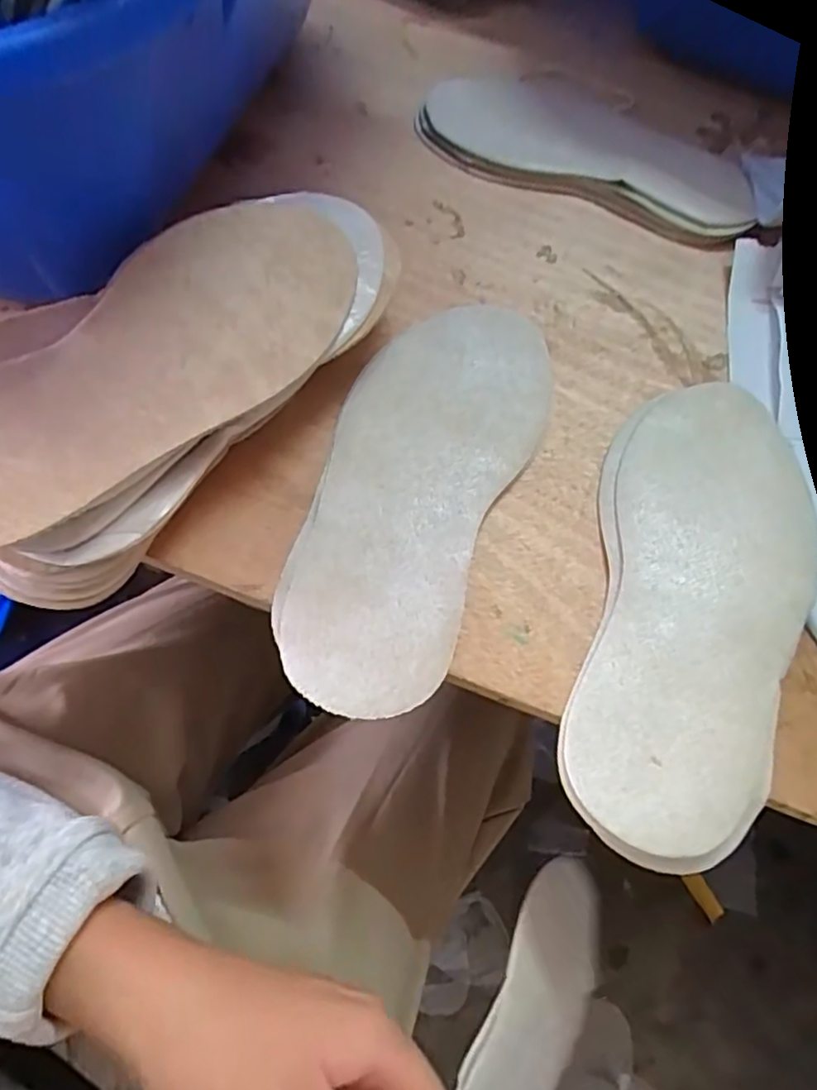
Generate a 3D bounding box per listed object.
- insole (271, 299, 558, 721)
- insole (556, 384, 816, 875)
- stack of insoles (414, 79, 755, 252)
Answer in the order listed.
[{"bbox_3d":[0.006,-0.036,0.336,0.095,0.011,0.247,18,64,7],"label":"insole"},{"bbox_3d":[0.136,0.020,0.308,0.096,0.013,0.239,15,64,5],"label":"insole"},{"bbox_3d":[0.124,-0.276,0.459,0.229,0.020,0.118,21,65,8],"label":"stack of insoles"}]

